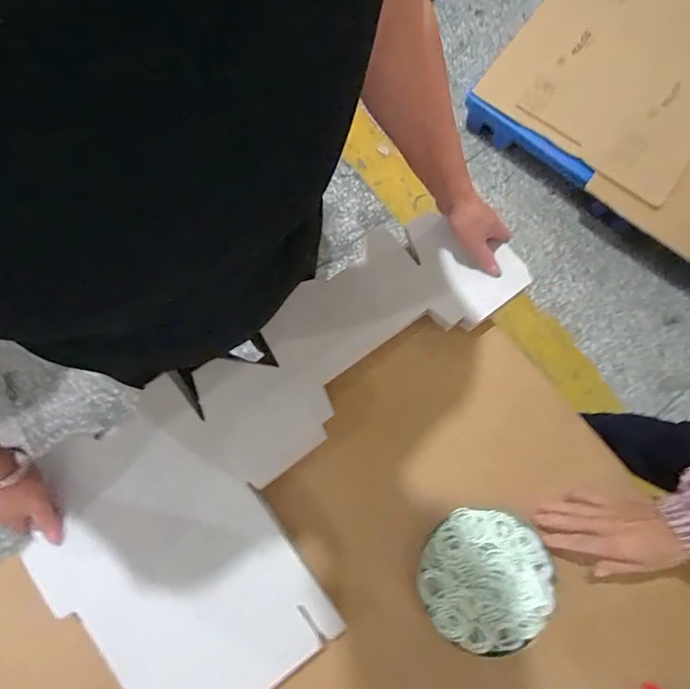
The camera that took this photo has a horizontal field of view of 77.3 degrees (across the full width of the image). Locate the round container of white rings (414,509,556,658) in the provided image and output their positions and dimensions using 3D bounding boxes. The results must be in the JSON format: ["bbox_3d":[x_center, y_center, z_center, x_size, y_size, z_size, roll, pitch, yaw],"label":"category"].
[{"bbox_3d":[0.175,0.293,0.532,0.158,0.036,0.160,26,78,5],"label":"round container of white rings"}]

